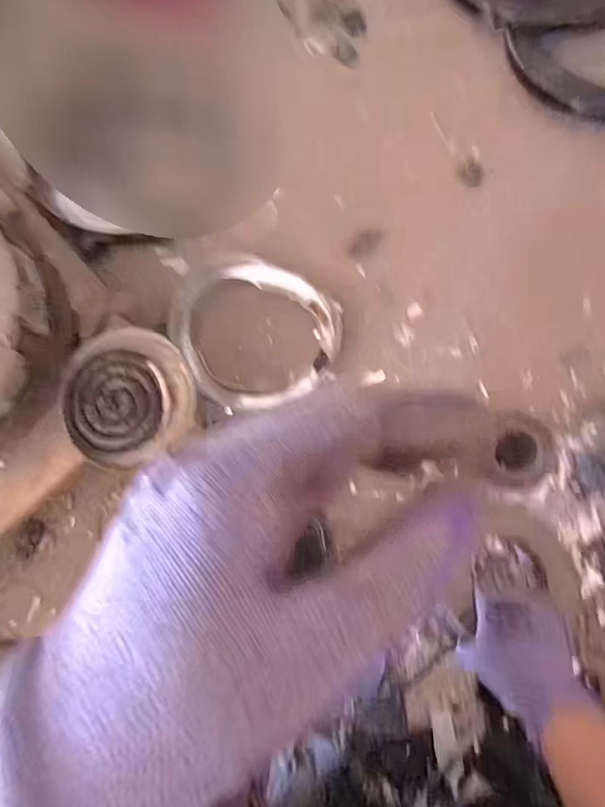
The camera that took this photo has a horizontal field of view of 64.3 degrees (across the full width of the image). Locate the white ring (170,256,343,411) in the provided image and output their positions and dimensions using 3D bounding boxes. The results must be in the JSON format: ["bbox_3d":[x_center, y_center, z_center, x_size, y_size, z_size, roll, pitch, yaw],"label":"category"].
[{"bbox_3d":[-0.064,-0.095,0.620,0.207,0.036,0.191,-1,84,5],"label":"white ring"}]

